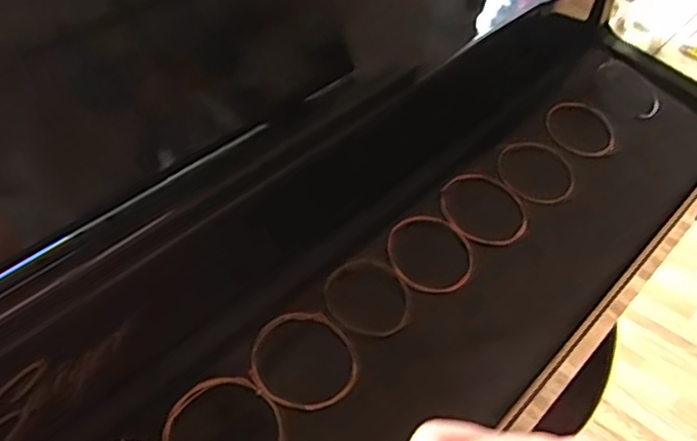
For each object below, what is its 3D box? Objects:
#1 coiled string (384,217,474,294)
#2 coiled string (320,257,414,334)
[{"bbox_3d":[0.064,0.026,0.548,0.071,0.005,0.070,-18,62,-27],"label":"coiled string"},{"bbox_3d":[0.015,0.057,0.508,0.066,0.008,0.064,30,48,6],"label":"coiled string"}]

